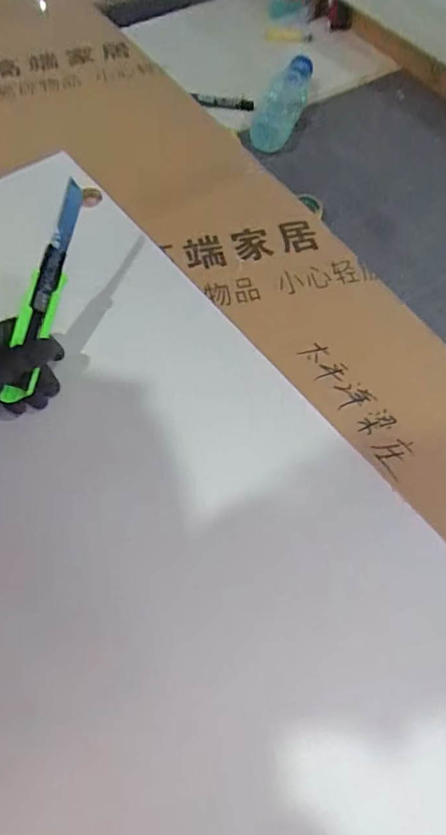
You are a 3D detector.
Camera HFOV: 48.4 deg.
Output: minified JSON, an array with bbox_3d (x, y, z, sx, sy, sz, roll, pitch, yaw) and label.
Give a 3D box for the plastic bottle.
[{"bbox_3d":[0.095,-0.497,0.781,0.065,0.069,0.194,19,65,11],"label":"plastic bottle"}]

